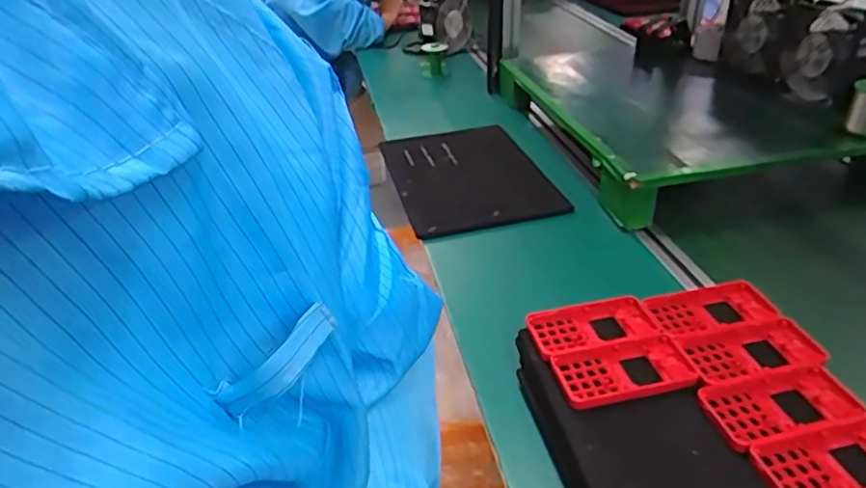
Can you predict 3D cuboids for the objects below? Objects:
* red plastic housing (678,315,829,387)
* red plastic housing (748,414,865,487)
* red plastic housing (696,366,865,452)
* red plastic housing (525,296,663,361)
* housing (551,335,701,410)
[{"bbox_3d":[0.303,0.102,0.566,0.121,0.007,0.064,-7,34,-5],"label":"red plastic housing"},{"bbox_3d":[0.320,0.170,0.464,0.128,0.008,0.064,-9,35,-9],"label":"red plastic housing"},{"bbox_3d":[0.298,0.136,0.516,0.125,0.009,0.064,-10,35,-11],"label":"red plastic housing"},{"bbox_3d":[0.166,0.086,0.613,0.130,0.020,0.066,-7,34,-6],"label":"red plastic housing"},{"bbox_3d":[0.178,0.118,0.562,0.124,0.010,0.071,-8,34,-8],"label":"housing"}]

